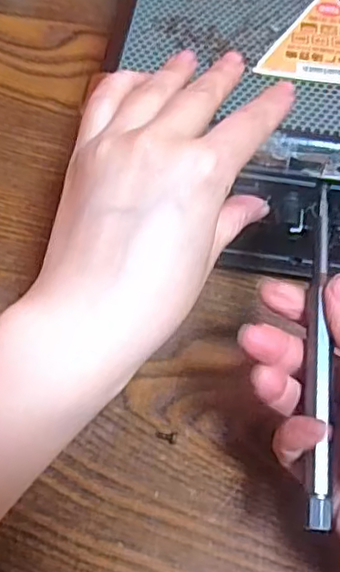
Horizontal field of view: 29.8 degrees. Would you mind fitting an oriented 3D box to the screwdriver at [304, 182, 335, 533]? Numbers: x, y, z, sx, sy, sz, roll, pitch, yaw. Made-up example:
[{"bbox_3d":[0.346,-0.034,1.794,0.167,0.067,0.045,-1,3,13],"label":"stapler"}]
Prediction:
[{"bbox_3d":[0.059,0.021,0.246,0.009,0.006,0.138,7,67,0],"label":"screwdriver"}]

